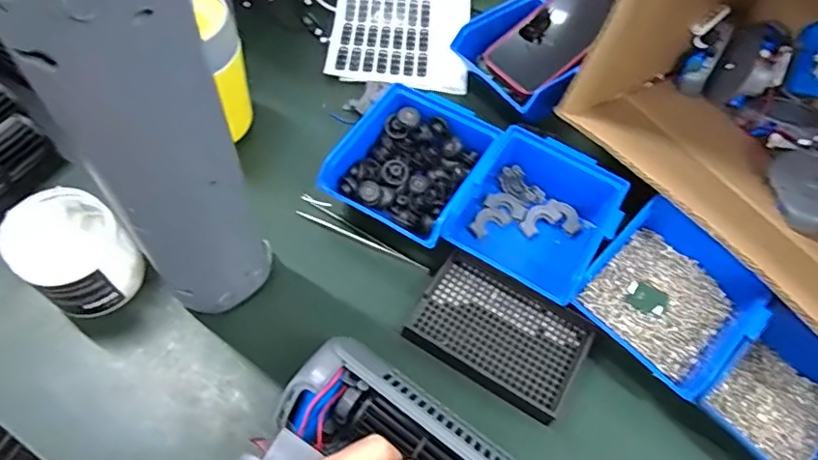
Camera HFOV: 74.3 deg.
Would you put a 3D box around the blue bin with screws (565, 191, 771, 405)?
[{"bbox_3d":[0.213,0.054,0.444,0.119,0.057,0.133,39,66,20],"label":"blue bin with screws"}]

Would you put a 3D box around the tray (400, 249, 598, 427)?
[{"bbox_3d":[0.075,0.082,0.441,0.133,0.017,0.092,30,61,12],"label":"tray"}]

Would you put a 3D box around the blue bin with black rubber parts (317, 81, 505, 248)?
[{"bbox_3d":[0.006,-0.057,0.497,0.118,0.058,0.140,29,62,16],"label":"blue bin with black rubber parts"}]

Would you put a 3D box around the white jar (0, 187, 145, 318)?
[{"bbox_3d":[-0.258,0.021,0.426,0.068,0.089,0.071,-35,68,-22],"label":"white jar"}]

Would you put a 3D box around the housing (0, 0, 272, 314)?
[{"bbox_3d":[-0.140,-0.047,0.337,0.085,0.312,0.079,-15,60,-10],"label":"housing"}]

